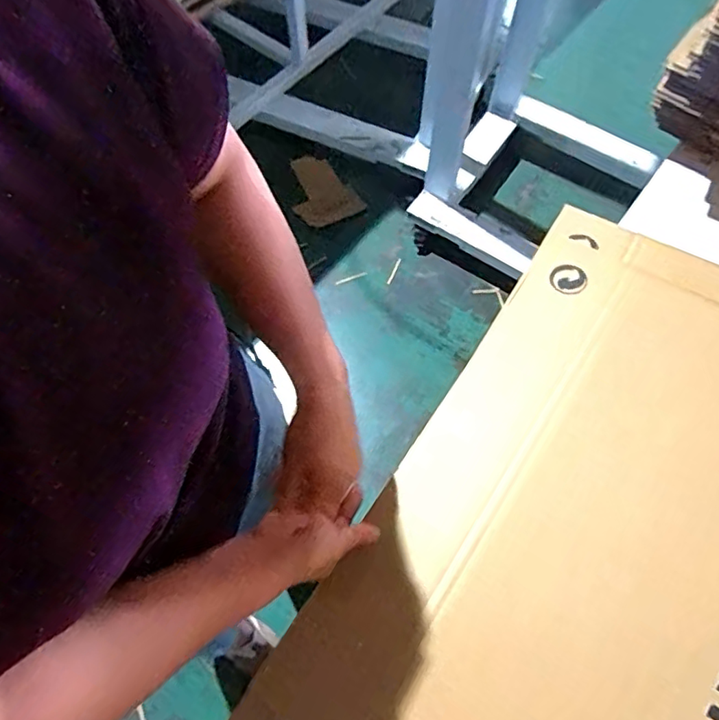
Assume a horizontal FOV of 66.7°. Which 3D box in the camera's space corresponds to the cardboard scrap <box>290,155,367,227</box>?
[{"bbox_3d":[-0.130,-0.514,1.694,0.168,0.010,0.265,-40,77,2],"label":"cardboard scrap"}]

